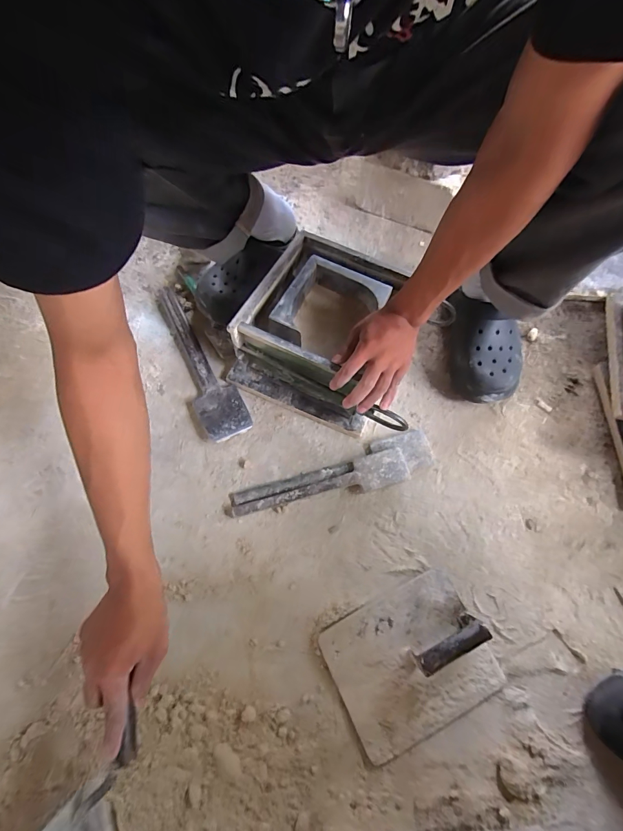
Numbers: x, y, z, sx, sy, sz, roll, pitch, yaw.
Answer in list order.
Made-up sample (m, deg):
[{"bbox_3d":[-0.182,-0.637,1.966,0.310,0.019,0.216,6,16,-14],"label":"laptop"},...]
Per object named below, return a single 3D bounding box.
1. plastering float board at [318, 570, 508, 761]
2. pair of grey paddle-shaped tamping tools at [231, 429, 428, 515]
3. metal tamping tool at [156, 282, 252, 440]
[{"bbox_3d":[0.136,0.328,0.489,0.210,0.060,0.172,-25,71,-9],"label":"plastering float board"},{"bbox_3d":[0.036,0.102,0.594,0.325,0.027,0.070,-17,70,-7],"label":"pair of grey paddle-shaped tamping tools"},{"bbox_3d":[-0.213,-0.099,0.669,0.073,0.027,0.334,-30,72,-11],"label":"metal tamping tool"}]

